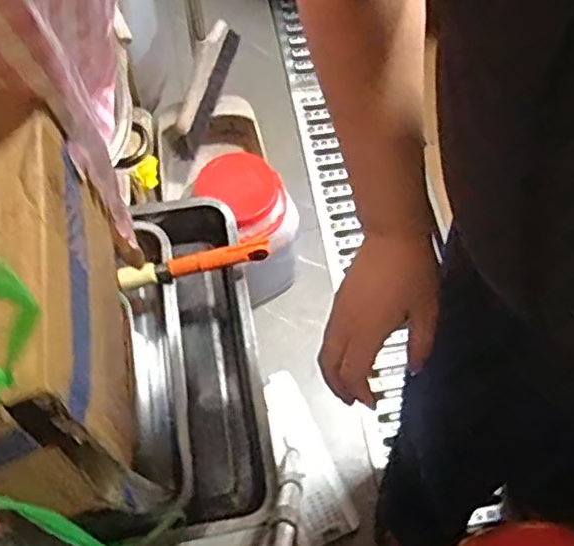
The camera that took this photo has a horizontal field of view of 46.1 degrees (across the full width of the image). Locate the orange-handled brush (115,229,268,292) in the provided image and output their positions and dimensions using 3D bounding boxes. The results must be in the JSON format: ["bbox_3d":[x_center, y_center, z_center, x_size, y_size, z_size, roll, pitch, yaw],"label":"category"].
[{"bbox_3d":[-0.107,-0.012,0.764,0.168,0.028,0.027,-12,63,-7],"label":"orange-handled brush"}]

